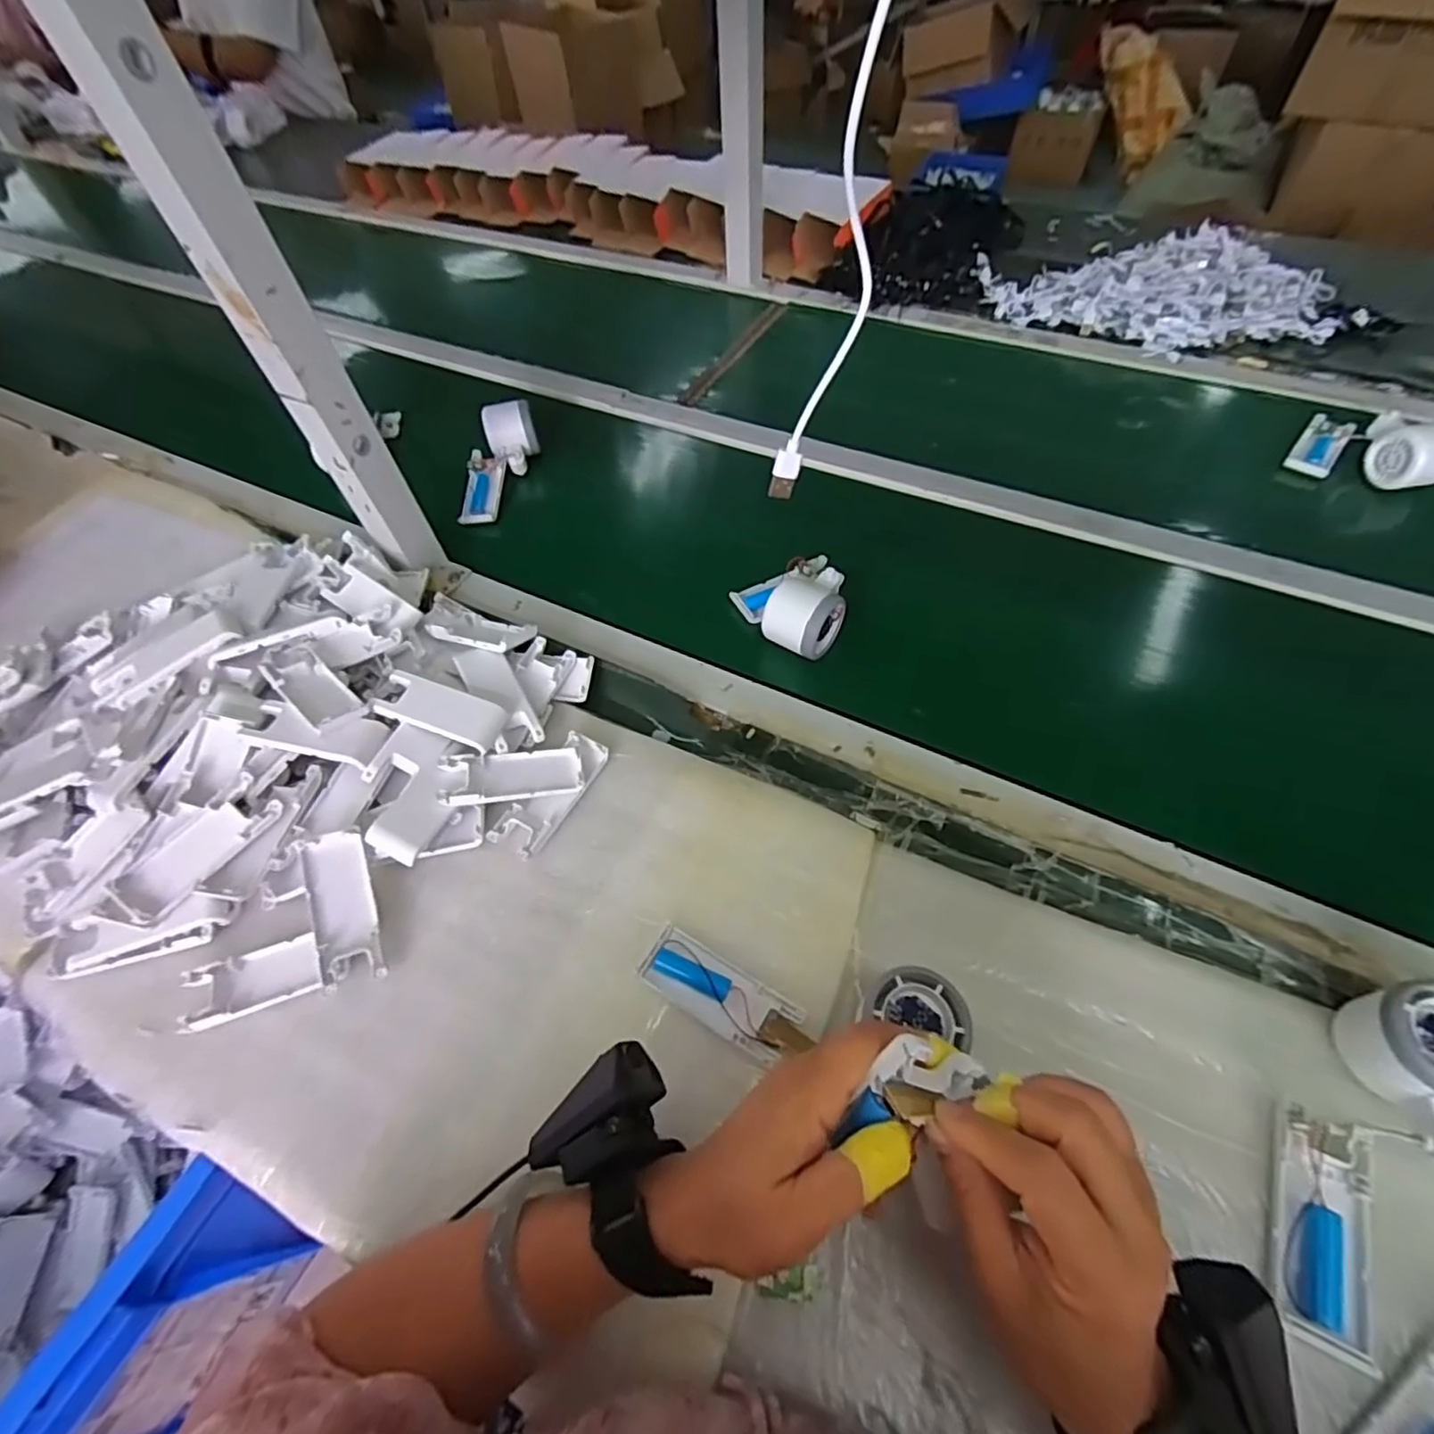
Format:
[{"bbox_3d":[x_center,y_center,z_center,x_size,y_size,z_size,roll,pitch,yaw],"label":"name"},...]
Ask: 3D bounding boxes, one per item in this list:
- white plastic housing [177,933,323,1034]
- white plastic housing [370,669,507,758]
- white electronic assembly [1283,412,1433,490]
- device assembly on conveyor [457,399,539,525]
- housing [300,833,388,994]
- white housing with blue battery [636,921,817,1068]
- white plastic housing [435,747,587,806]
[{"bbox_3d":[-0.303,0.171,0.419,0.084,0.010,0.040,-19,59,-9],"label":"white plastic housing"},{"bbox_3d":[-0.214,-0.006,0.491,0.096,0.024,0.036,15,60,12],"label":"white plastic housing"},{"bbox_3d":[0.681,-0.279,0.652,0.093,0.054,0.131,-40,63,-21],"label":"white electronic assembly"},{"bbox_3d":[-0.250,-0.280,0.717,0.057,0.036,0.158,10,71,9],"label":"device assembly on conveyor"},{"bbox_3d":[-0.253,0.130,0.432,0.039,0.011,0.097,-16,76,-7],"label":"housing"},{"bbox_3d":[0.003,0.174,0.398,0.108,0.016,0.039,28,63,19],"label":"white housing with blue battery"},{"bbox_3d":[-0.153,0.042,0.479,0.098,0.016,0.042,-5,56,-21],"label":"white plastic housing"}]

